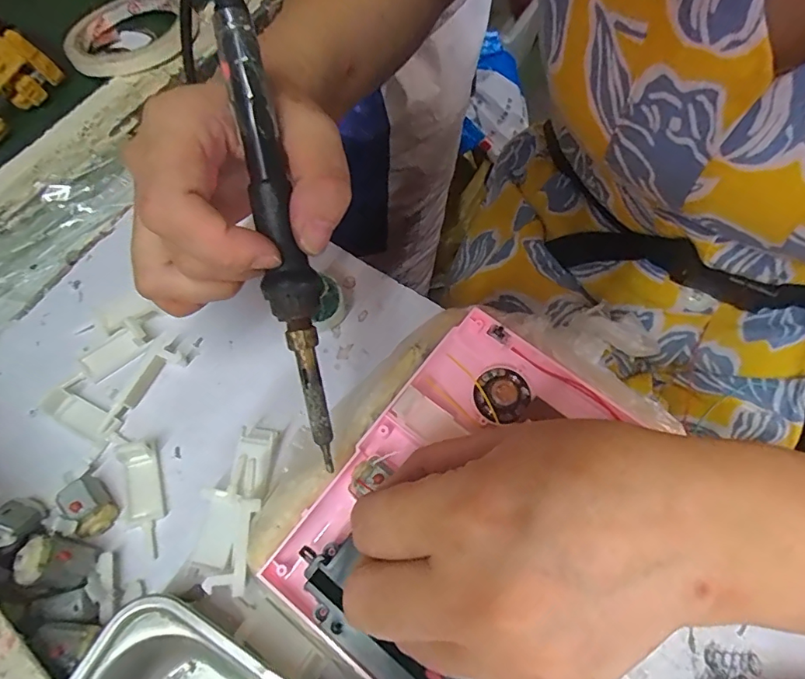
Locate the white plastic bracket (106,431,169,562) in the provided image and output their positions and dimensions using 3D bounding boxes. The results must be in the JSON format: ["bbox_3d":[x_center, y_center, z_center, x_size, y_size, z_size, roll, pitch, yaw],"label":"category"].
[{"bbox_3d":[-0.137,0.076,0.261,0.022,0.017,0.066,-22,67,-10],"label":"white plastic bracket"}]

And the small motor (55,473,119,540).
[{"bbox_3d":[-0.160,0.084,0.254,0.019,0.015,0.028,-40,72,-17],"label":"small motor"}]

